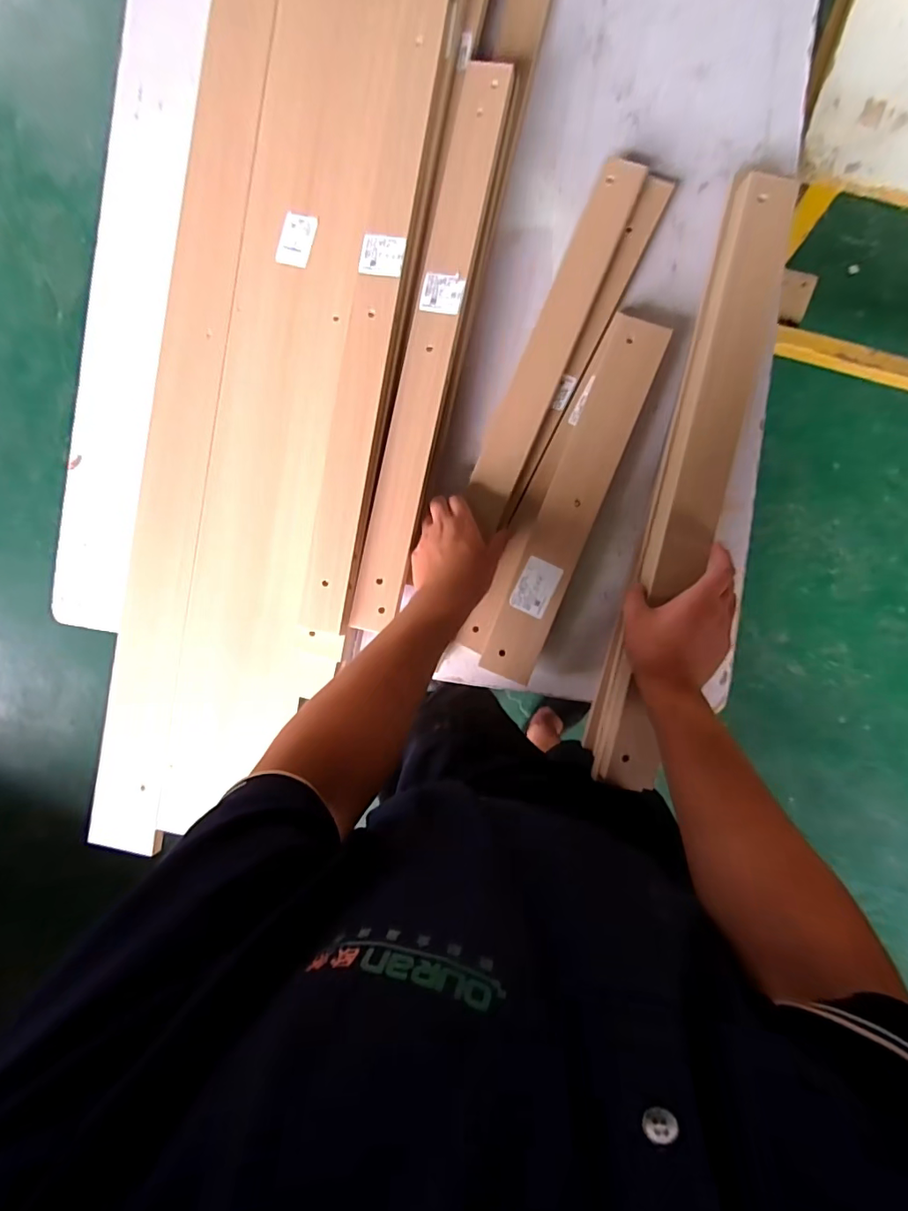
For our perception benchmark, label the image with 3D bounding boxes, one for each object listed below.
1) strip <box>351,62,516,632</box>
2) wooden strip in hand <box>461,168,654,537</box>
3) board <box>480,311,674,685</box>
[{"bbox_3d":[-0.024,-0.269,0.544,0.049,0.017,0.596,12,88,7],"label":"strip"},{"bbox_3d":[0.106,-0.282,0.555,0.050,0.025,0.403,23,94,7],"label":"wooden strip in hand"},{"bbox_3d":[0.133,-0.114,0.557,0.064,0.010,0.408,22,92,13],"label":"board"}]

